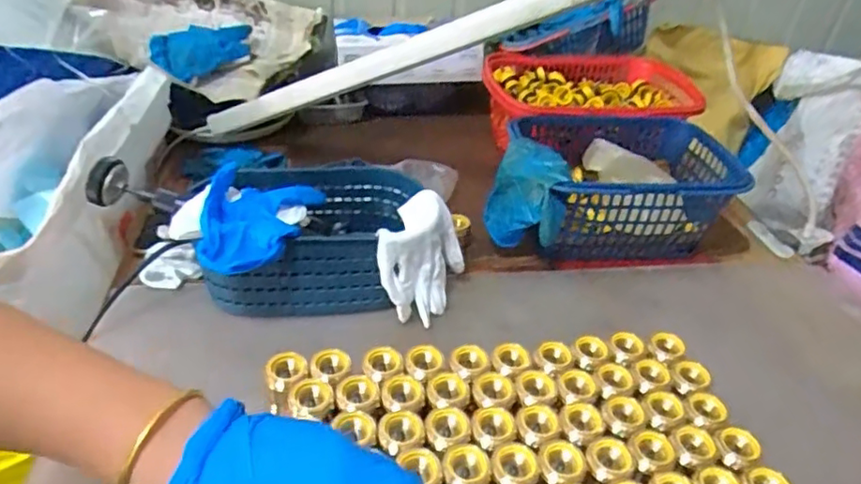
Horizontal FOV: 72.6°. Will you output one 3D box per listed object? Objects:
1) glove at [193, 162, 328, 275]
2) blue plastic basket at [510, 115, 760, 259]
[{"bbox_3d":[-0.161,-0.023,0.529,0.092,0.037,0.126,8,36,2],"label":"glove"},{"bbox_3d":[0.232,-0.062,0.707,0.240,0.119,0.179,1,35,-3],"label":"blue plastic basket"}]

